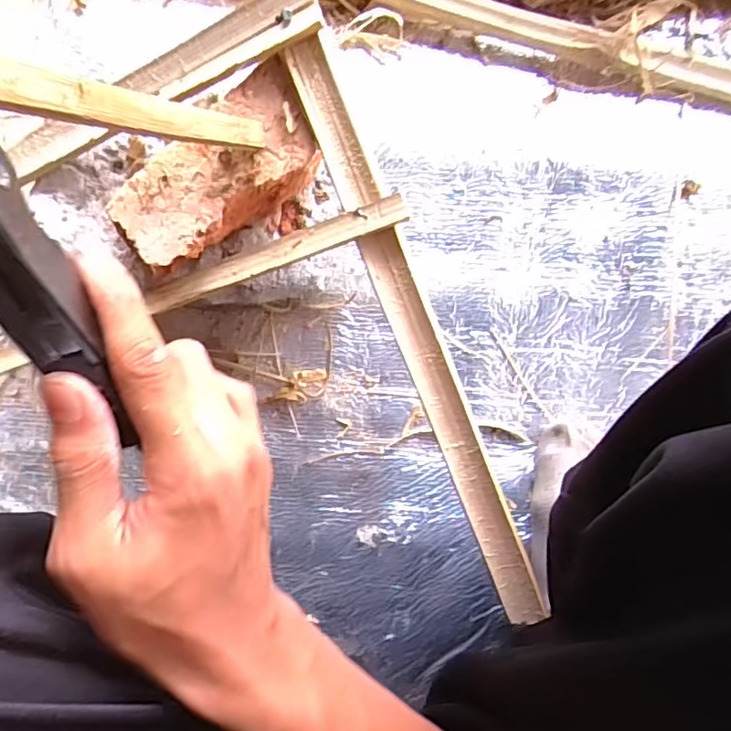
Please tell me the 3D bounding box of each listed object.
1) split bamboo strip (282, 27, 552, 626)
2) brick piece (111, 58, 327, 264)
[{"bbox_3d":[0.037,-0.008,0.345,0.028,0.011,0.370,-18,99,23],"label":"split bamboo strip"},{"bbox_3d":[-0.087,-0.114,0.359,0.128,0.049,0.057,-37,93,2],"label":"brick piece"}]

